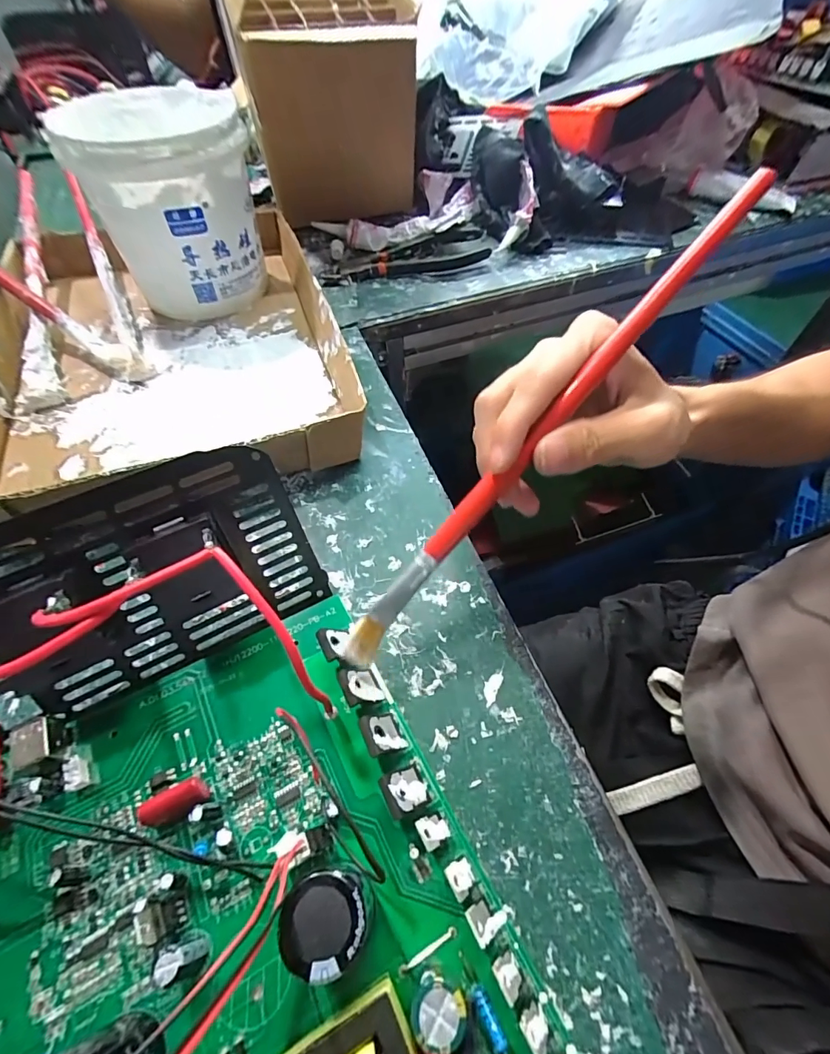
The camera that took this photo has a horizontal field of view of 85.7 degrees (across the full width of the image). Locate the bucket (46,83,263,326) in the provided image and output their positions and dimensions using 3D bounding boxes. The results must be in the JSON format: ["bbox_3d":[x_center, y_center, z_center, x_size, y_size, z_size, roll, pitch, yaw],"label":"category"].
[{"bbox_3d":[-0.181,-0.245,0.349,0.117,0.116,0.119,-16,58,-11],"label":"bucket"}]

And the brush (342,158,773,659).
[{"bbox_3d":[0.058,-0.045,0.187,0.013,0.010,0.260,41,90,23],"label":"brush"}]

